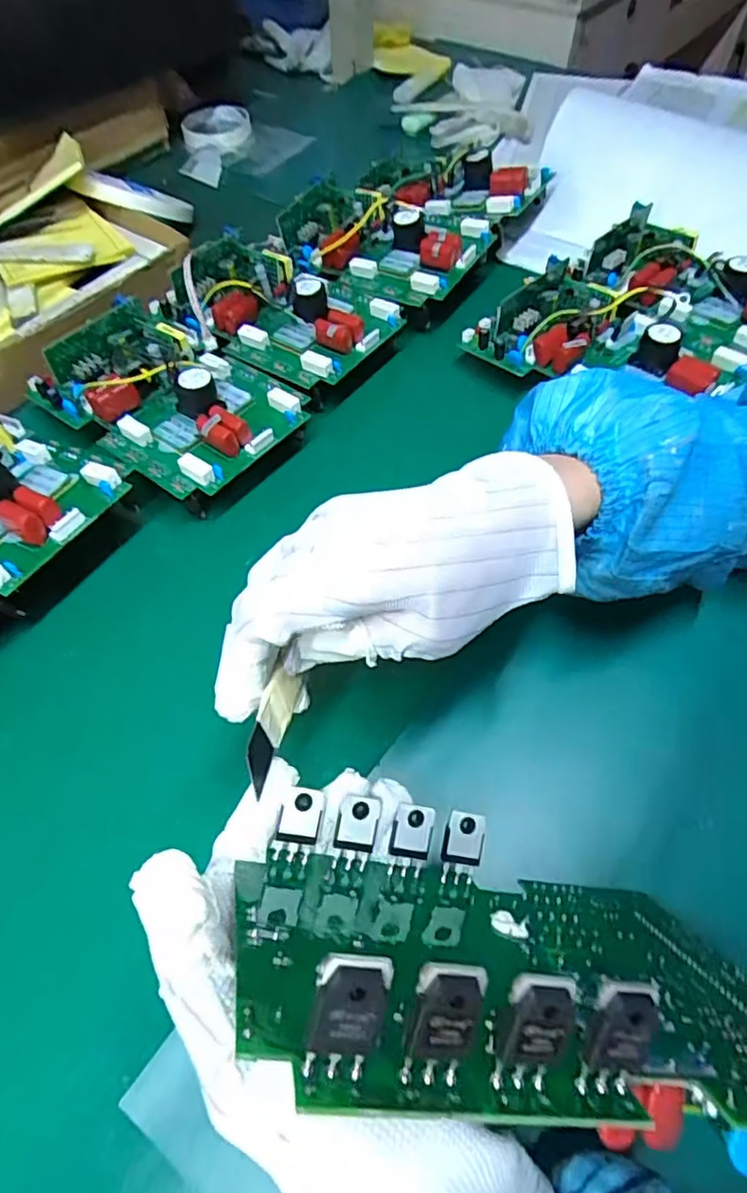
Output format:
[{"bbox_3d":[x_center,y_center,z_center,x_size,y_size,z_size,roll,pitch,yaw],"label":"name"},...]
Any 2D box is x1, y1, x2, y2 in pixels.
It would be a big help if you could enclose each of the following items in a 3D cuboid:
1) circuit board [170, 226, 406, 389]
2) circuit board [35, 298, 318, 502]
[{"bbox_3d":[-0.067,-0.237,0.465,0.127,0.027,0.183,-39,64,-22],"label":"circuit board"},{"bbox_3d":[-0.137,-0.143,0.413,0.170,0.036,0.115,34,63,21],"label":"circuit board"}]

